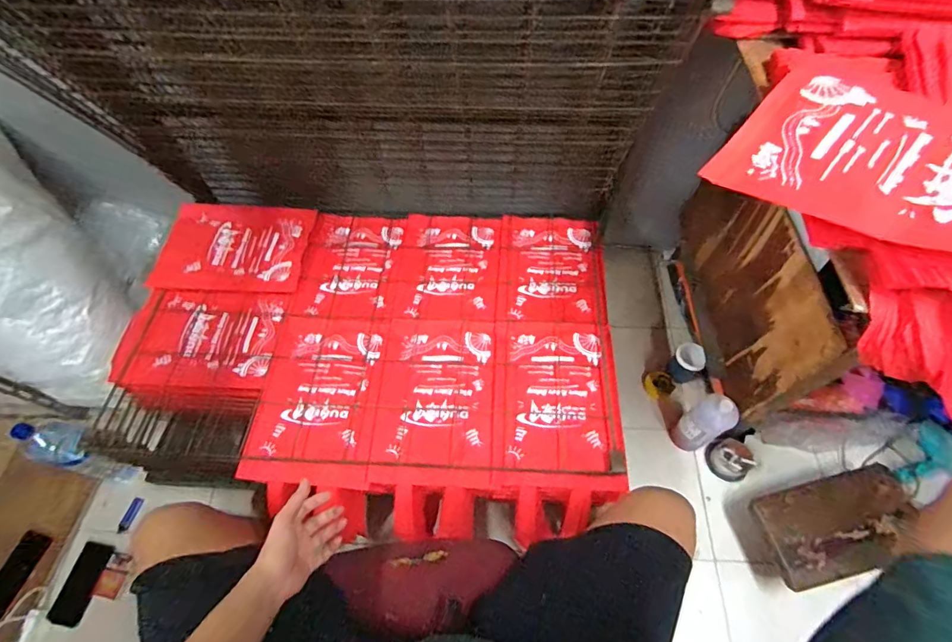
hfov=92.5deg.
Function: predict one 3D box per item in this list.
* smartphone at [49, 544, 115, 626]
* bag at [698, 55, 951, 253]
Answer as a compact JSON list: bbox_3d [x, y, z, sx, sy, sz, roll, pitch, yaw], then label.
[{"bbox_3d":[-0.949,0.632,1.099,0.077,0.014,0.177,16,72,0],"label":"smartphone"},{"bbox_3d":[0.492,-0.184,0.480,0.288,0.045,0.371,-41,54,-18],"label":"bag"}]

